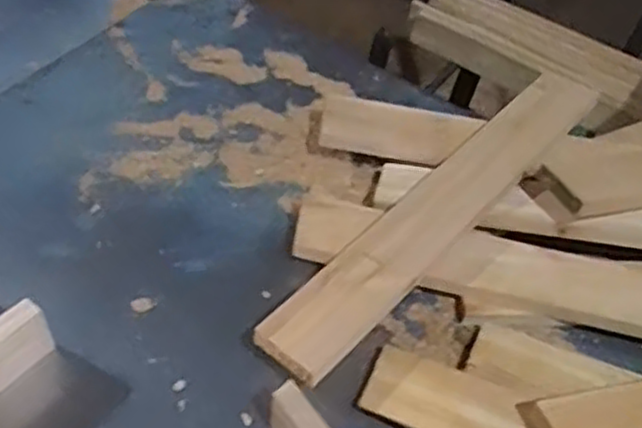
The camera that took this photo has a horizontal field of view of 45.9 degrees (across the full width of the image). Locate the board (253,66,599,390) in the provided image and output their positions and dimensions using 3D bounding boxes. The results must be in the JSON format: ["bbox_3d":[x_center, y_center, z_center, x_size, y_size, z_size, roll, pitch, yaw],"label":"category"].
[{"bbox_3d":[0.131,-0.018,0.768,0.080,0.019,0.507,32,53,27],"label":"board"}]

